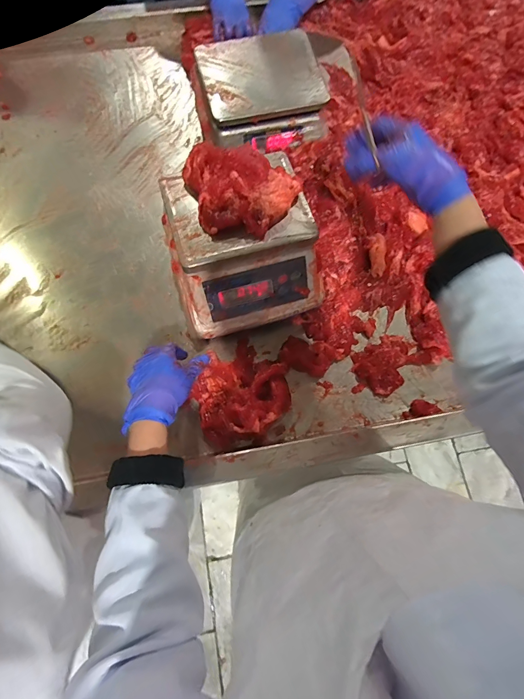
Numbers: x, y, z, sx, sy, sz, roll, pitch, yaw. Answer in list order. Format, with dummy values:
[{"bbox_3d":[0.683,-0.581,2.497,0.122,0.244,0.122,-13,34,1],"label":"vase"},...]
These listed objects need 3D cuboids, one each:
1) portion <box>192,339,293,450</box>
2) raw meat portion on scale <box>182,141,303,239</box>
[{"bbox_3d":[-0.035,0.062,0.557,0.149,0.056,0.155,0,75,-1],"label":"portion"},{"bbox_3d":[-0.041,-0.226,0.494,0.166,0.043,0.119,19,75,4],"label":"raw meat portion on scale"}]

